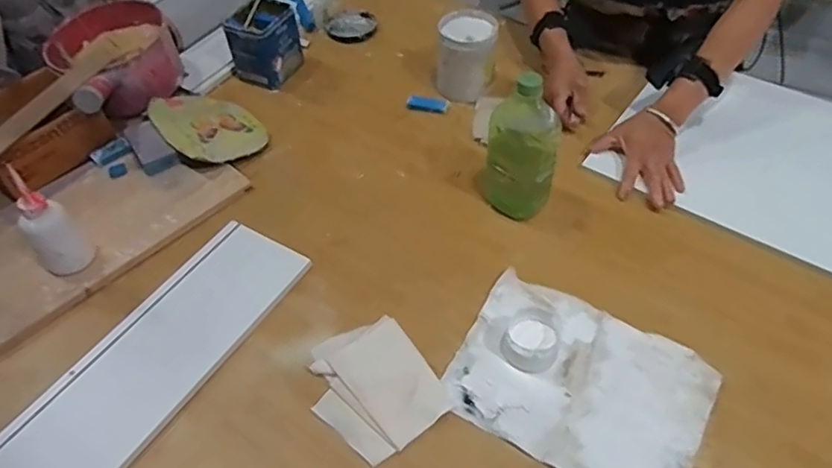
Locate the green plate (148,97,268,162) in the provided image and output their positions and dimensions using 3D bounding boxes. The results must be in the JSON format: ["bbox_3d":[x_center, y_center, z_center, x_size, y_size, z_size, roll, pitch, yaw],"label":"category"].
[{"bbox_3d":[-0.342,-0.182,0.974,0.149,0.033,0.188,-33,57,-25],"label":"green plate"}]

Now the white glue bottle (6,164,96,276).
[{"bbox_3d":[-0.473,-0.007,0.767,0.065,0.129,0.062,36,59,27],"label":"white glue bottle"}]

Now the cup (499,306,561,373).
[{"bbox_3d":[0.135,0.123,0.695,0.061,0.038,0.063,0,49,0],"label":"cup"}]

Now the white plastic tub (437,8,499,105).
[{"bbox_3d":[0.085,-0.302,1.015,0.098,0.115,0.104,7,50,6],"label":"white plastic tub"}]

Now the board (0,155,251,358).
[{"bbox_3d":[-0.470,-0.018,0.863,0.219,0.028,0.393,35,58,26],"label":"board"}]

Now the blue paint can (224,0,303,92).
[{"bbox_3d":[-0.274,-0.344,1.067,0.103,0.109,0.113,27,55,22],"label":"blue paint can"}]

